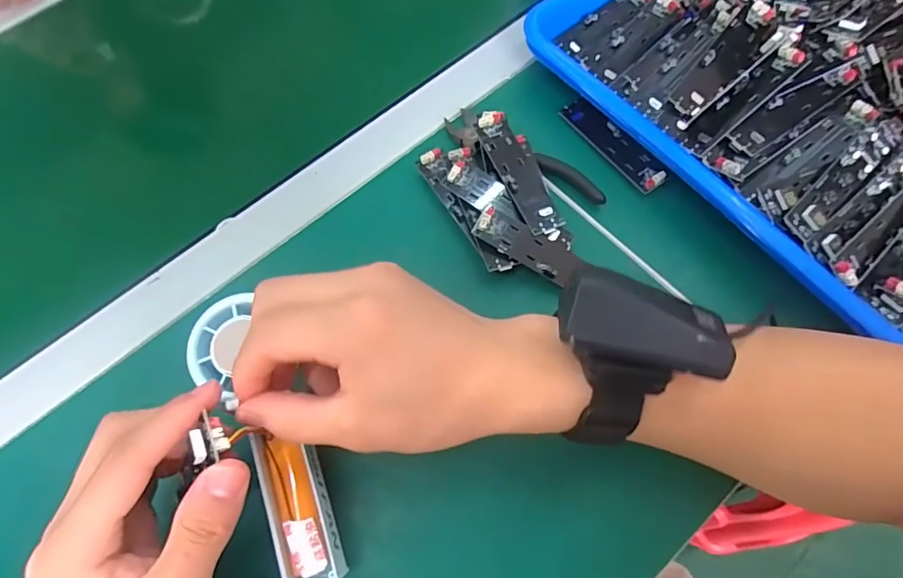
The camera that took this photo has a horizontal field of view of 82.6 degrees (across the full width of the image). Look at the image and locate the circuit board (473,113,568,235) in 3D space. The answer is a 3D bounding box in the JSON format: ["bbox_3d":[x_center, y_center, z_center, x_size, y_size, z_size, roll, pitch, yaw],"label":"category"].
[{"bbox_3d":[0.044,-0.080,0.336,0.027,0.008,0.091,-24,69,-7],"label":"circuit board"}]

